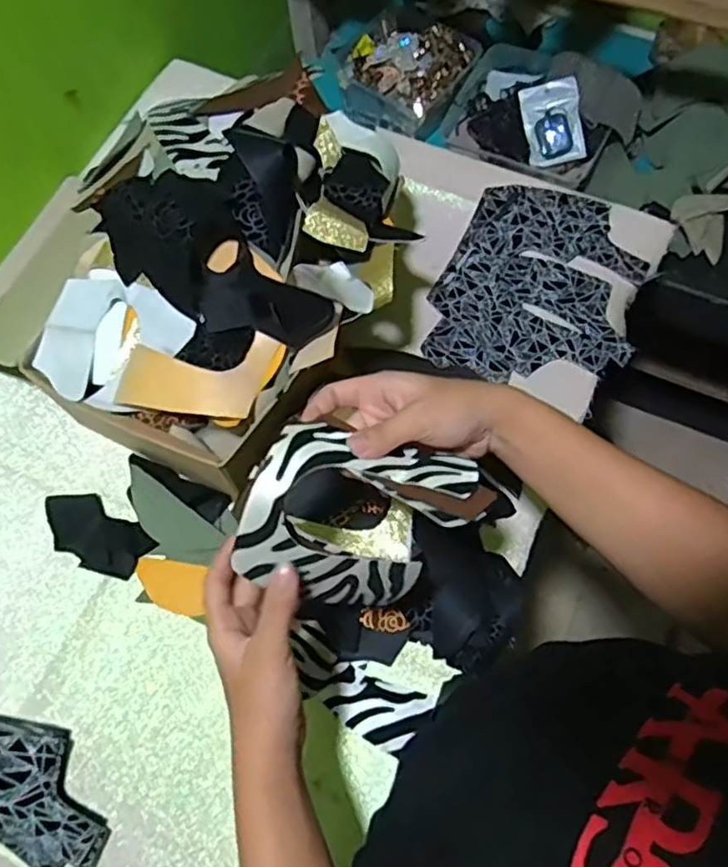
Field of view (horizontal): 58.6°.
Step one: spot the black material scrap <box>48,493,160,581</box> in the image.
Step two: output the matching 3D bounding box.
[{"bbox_3d":[-0.243,0.090,0.585,0.104,0.018,0.054,30,72,13],"label":"black material scrap"}]

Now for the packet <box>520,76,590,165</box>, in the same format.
[{"bbox_3d":[0.237,-0.388,0.809,0.069,0.015,0.099,-10,102,19],"label":"packet"}]

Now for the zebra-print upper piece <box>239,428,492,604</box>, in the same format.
[{"bbox_3d":[0.000,0.053,0.404,0.137,0.092,0.097,11,69,7],"label":"zebra-print upper piece"}]

